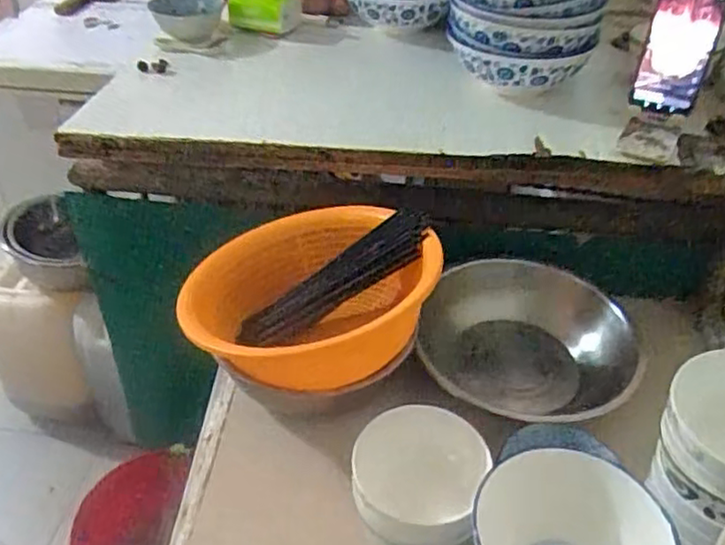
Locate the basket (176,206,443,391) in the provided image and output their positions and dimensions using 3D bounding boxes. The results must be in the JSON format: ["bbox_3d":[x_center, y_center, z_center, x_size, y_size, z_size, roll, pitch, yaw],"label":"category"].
[{"bbox_3d":[-0.071,0.024,0.774,0.283,0.119,0.255,-23,44,-27],"label":"basket"}]

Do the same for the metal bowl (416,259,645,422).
[{"bbox_3d":[0.195,0.098,0.819,0.246,0.107,0.249,1,38,0],"label":"metal bowl"}]

